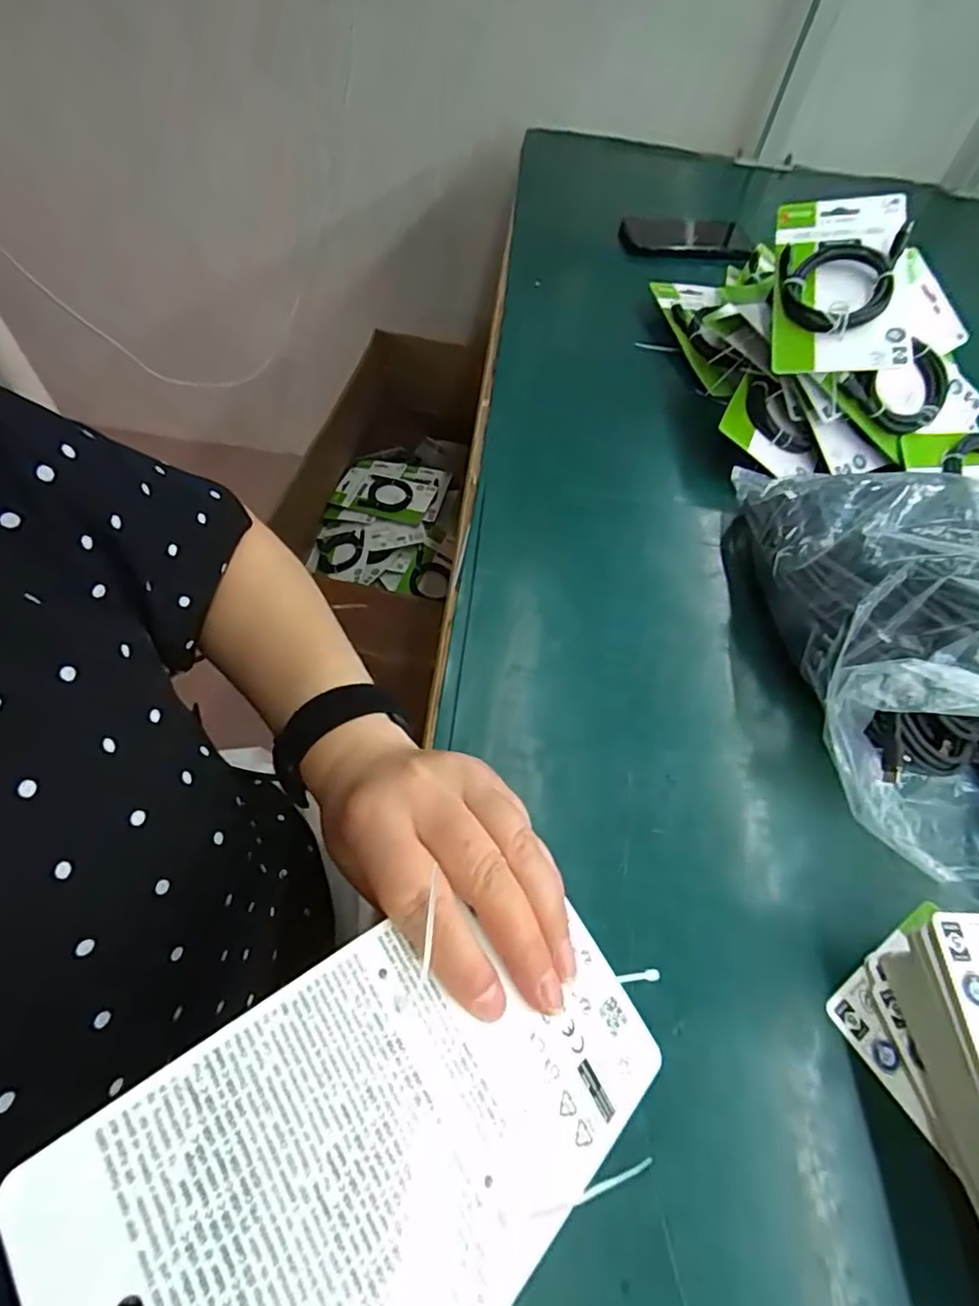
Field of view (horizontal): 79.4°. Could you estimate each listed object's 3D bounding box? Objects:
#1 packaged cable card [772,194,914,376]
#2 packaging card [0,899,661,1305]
[{"bbox_3d":[0.296,-0.317,0.495,0.101,0.024,0.184,7,74,13],"label":"packaged cable card"},{"bbox_3d":[-0.020,0.134,0.172,0.174,0.004,0.100,-17,67,-45],"label":"packaging card"}]

